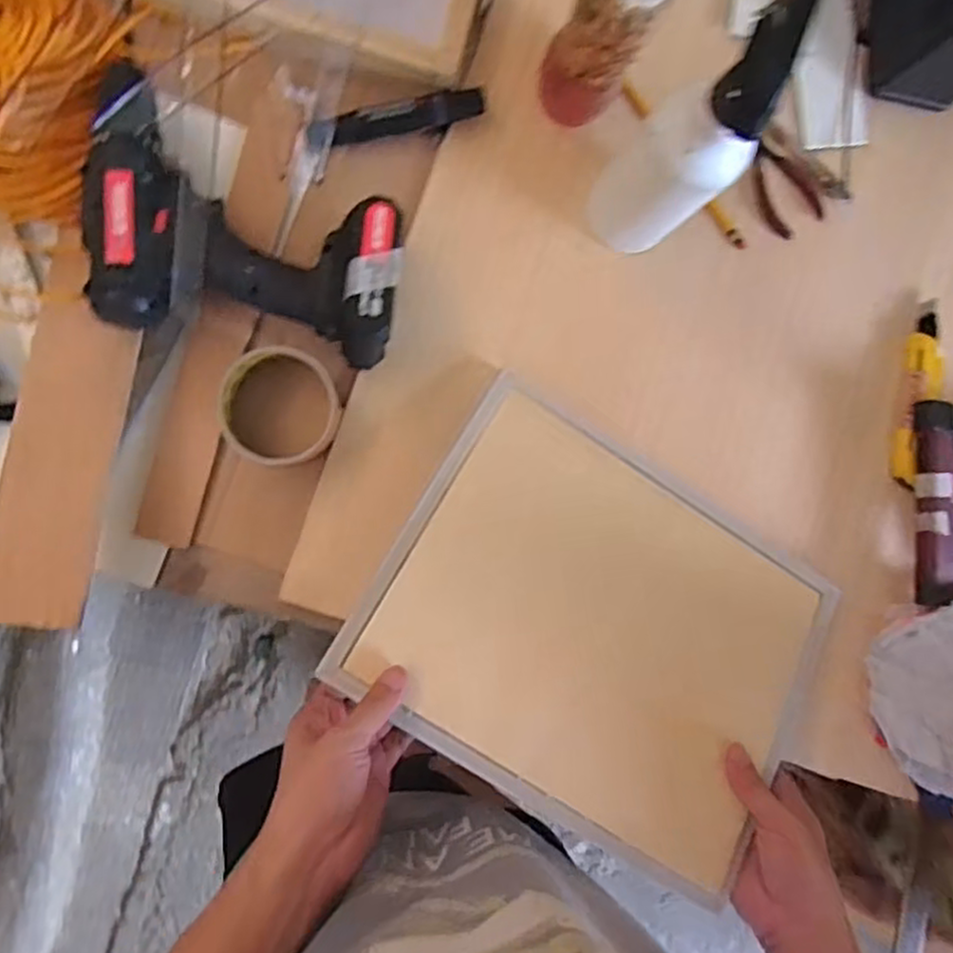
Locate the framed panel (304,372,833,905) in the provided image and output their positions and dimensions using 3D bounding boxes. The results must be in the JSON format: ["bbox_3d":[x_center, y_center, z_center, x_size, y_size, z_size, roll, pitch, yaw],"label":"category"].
[{"bbox_3d":[0.096,0.112,0.538,0.325,0.026,0.254,33,73,-6],"label":"framed panel"}]

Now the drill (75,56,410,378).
[{"bbox_3d":[-0.158,-0.180,0.512,0.212,0.077,0.170,8,88,-6],"label":"drill"}]

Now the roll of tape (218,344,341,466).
[{"bbox_3d":[-0.144,-0.050,0.534,0.085,0.040,0.083,0,90,-8],"label":"roll of tape"}]

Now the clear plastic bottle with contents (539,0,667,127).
[{"bbox_3d":[0.086,-0.299,0.501,0.059,0.166,0.054,0,90,-8],"label":"clear plastic bottle with contents"}]

